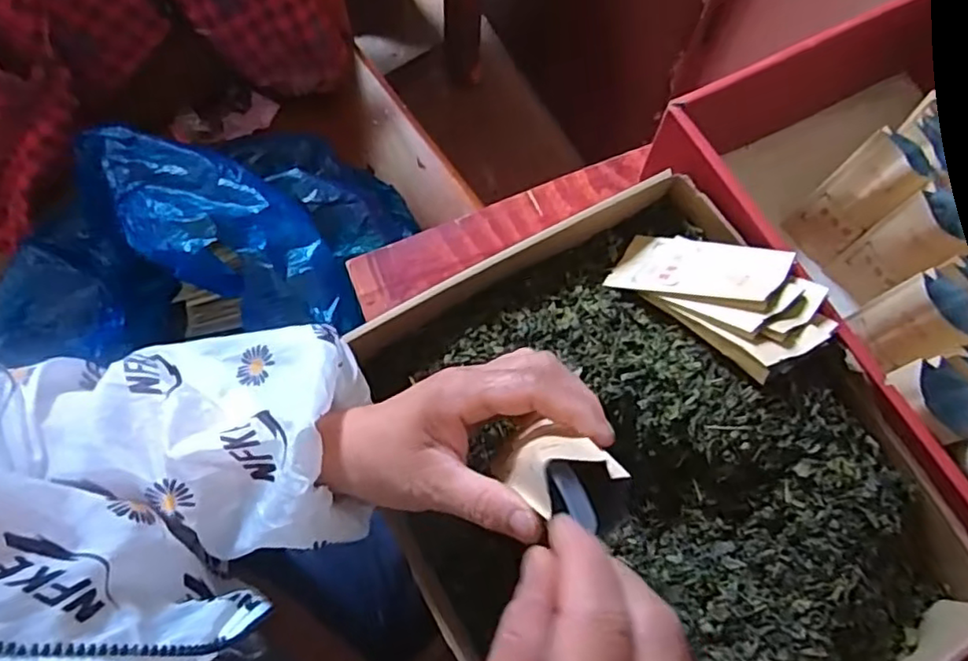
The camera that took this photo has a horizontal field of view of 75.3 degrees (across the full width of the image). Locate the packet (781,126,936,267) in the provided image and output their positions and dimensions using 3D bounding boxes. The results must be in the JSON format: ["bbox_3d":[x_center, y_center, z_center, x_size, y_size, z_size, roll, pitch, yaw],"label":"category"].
[{"bbox_3d":[0.269,-0.094,0.456,0.035,0.104,0.049,-39,73,-14],"label":"packet"}]

